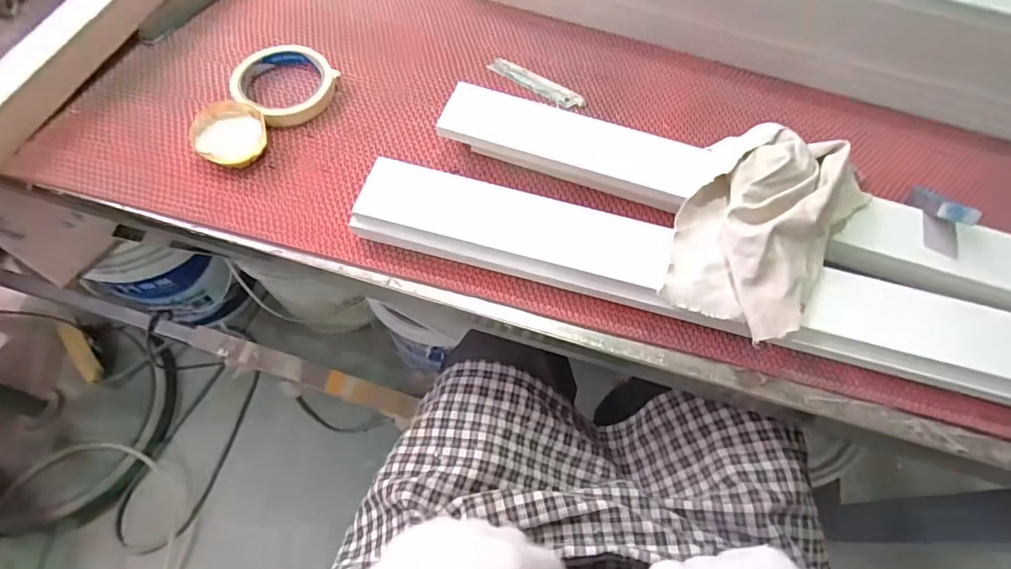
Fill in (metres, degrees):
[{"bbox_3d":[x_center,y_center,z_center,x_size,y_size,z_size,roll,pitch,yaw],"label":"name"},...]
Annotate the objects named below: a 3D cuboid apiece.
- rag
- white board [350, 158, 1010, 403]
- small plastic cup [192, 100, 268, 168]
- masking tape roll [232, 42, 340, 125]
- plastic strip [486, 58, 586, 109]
[{"bbox_3d":[0.209,-0.047,0.402,0.129,0.044,0.179,26,65,9],"label":"rag"},{"bbox_3d":[0.235,0.013,0.391,0.742,0.026,0.074,15,75,7],"label":"white board"},{"bbox_3d":[-0.251,-0.136,0.469,0.061,0.024,0.065,2,63,-3],"label":"small plastic cup"},{"bbox_3d":[-0.216,-0.198,0.500,0.088,0.019,0.091,2,63,-3],"label":"masking tape roll"},{"bbox_3d":[0.034,-0.211,0.536,0.107,0.007,0.022,29,65,11],"label":"plastic strip"}]

